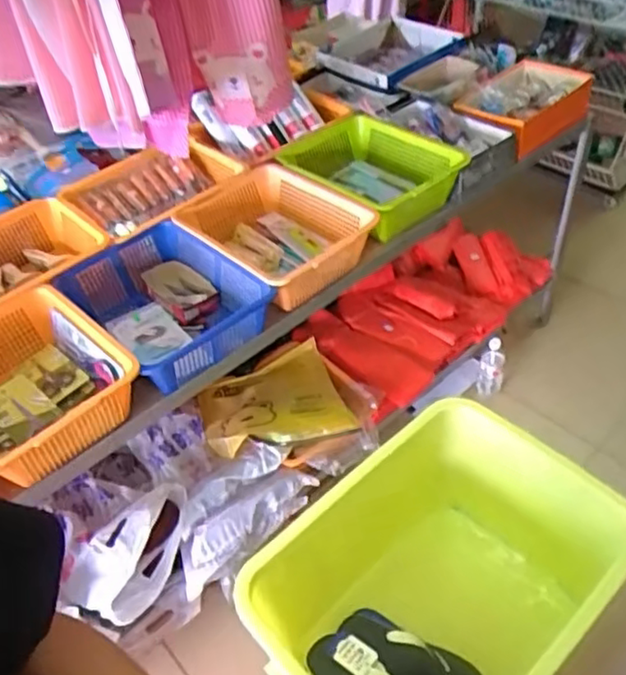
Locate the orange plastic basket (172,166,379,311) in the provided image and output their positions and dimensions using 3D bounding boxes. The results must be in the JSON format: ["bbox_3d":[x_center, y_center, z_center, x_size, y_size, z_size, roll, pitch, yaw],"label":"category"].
[{"bbox_3d":[-0.084,-0.217,1.374,0.264,0.121,0.406,-34,50,-26],"label":"orange plastic basket"}]

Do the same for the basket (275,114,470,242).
[{"bbox_3d":[0.138,-0.382,1.510,0.296,0.118,0.390,-31,49,-23],"label":"basket"}]

